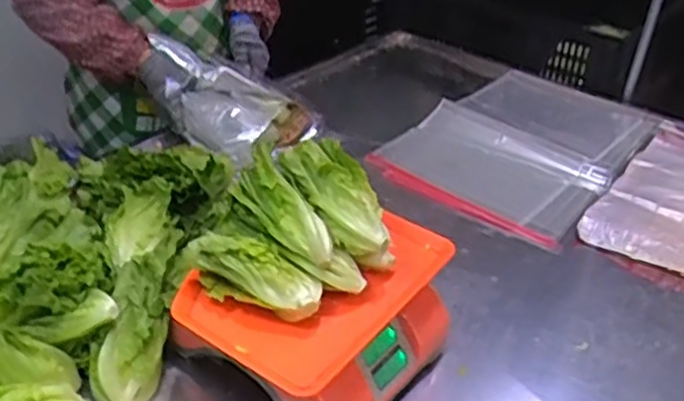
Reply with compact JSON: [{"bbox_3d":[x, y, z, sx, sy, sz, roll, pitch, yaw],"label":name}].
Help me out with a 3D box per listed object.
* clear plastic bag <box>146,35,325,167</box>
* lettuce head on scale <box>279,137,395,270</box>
[{"bbox_3d":[-0.200,-0.151,1.258,0.289,0.103,0.162,24,70,6],"label":"clear plastic bag"},{"bbox_3d":[0.002,-0.001,0.831,0.070,0.070,0.169,-27,75,-36],"label":"lettuce head on scale"}]

